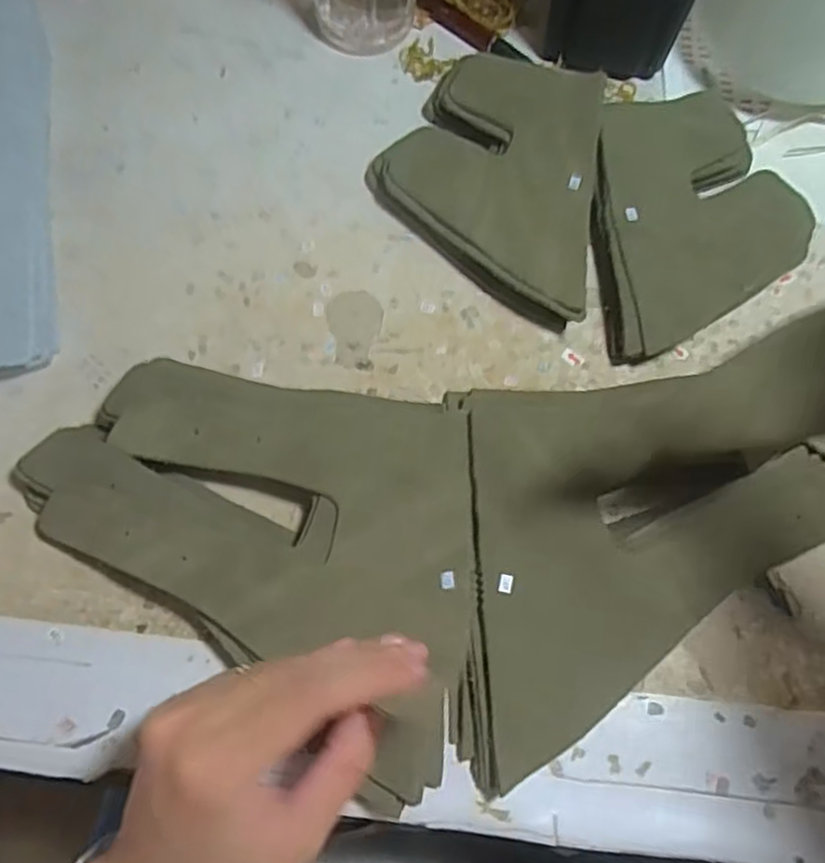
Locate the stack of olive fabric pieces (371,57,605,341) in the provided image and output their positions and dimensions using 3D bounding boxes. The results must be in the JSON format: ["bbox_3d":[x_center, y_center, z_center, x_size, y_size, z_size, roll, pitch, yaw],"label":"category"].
[{"bbox_3d":[0.039,-0.137,0.393,0.116,0.025,0.153,9,69,0],"label":"stack of olive fabric pieces"}]

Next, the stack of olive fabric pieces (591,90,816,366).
[{"bbox_3d":[0.149,-0.110,0.381,0.107,0.020,0.150,-3,70,-4],"label":"stack of olive fabric pieces"}]

